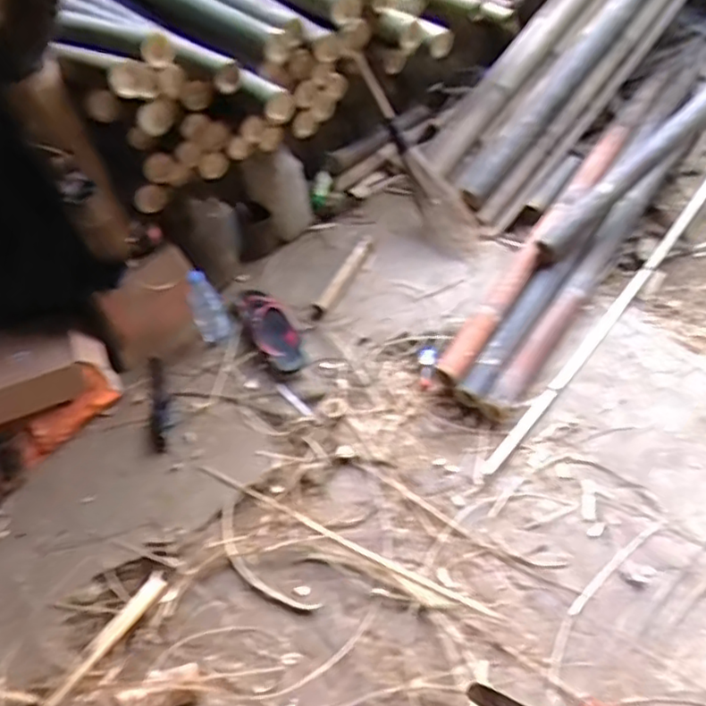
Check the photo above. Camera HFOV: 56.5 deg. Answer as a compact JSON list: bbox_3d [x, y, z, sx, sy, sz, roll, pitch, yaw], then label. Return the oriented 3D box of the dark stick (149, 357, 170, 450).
[{"bbox_3d":[-0.504,0.133,1.716,0.047,0.030,0.294,-13,51,-4],"label":"dark stick"}]

